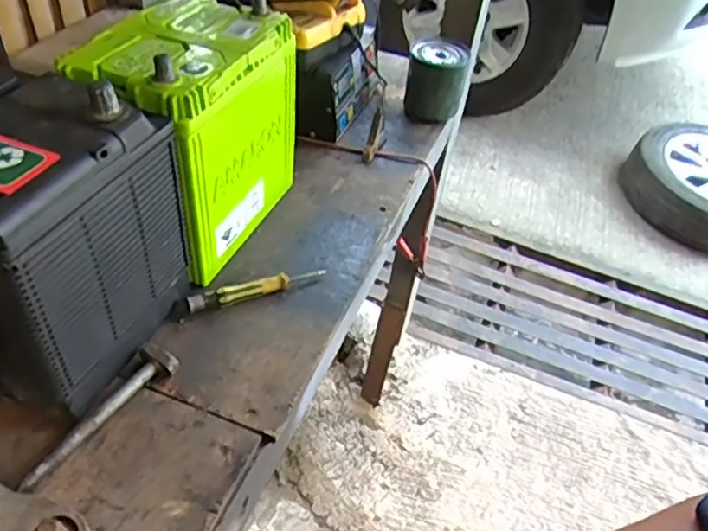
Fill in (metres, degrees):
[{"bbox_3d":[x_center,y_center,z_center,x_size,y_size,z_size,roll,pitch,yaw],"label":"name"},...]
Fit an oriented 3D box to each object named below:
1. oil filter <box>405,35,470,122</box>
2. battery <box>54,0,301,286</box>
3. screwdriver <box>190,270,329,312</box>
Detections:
[{"bbox_3d":[0.115,-0.264,0.849,0.076,0.093,0.073,13,43,7],"label":"oil filter"},{"bbox_3d":[-0.158,-0.123,0.593,0.130,0.204,0.198,18,44,12],"label":"battery"},{"bbox_3d":[-0.090,0.021,0.584,0.135,0.020,0.016,-17,48,-24],"label":"screwdriver"}]

